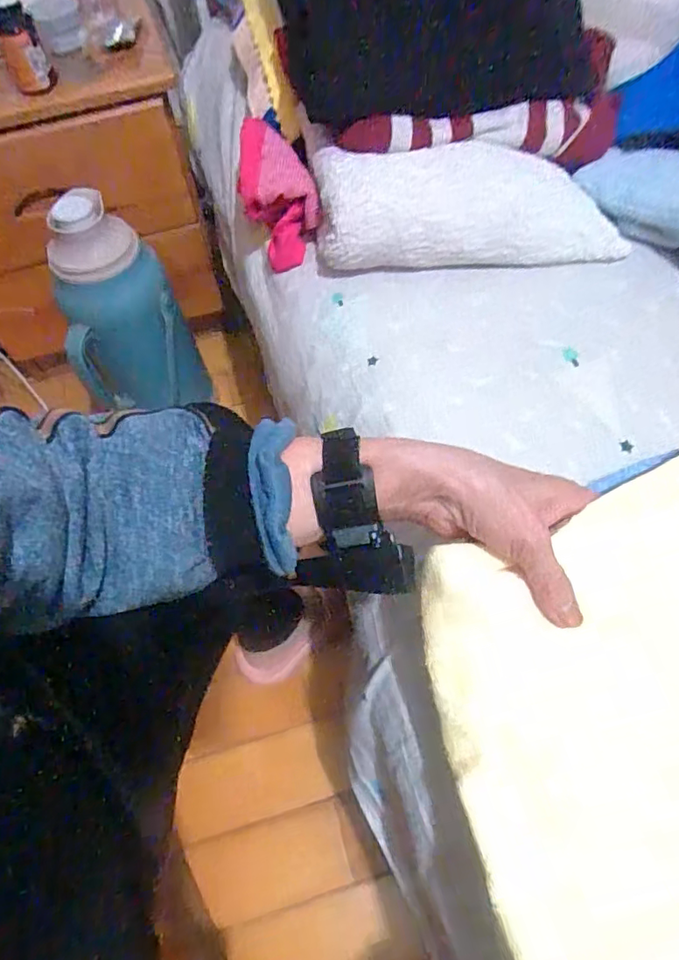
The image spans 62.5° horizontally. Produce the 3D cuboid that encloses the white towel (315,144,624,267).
[{"bbox_3d":[0.130,-0.285,0.567,0.306,0.076,0.132,-4,60,2],"label":"white towel"}]

